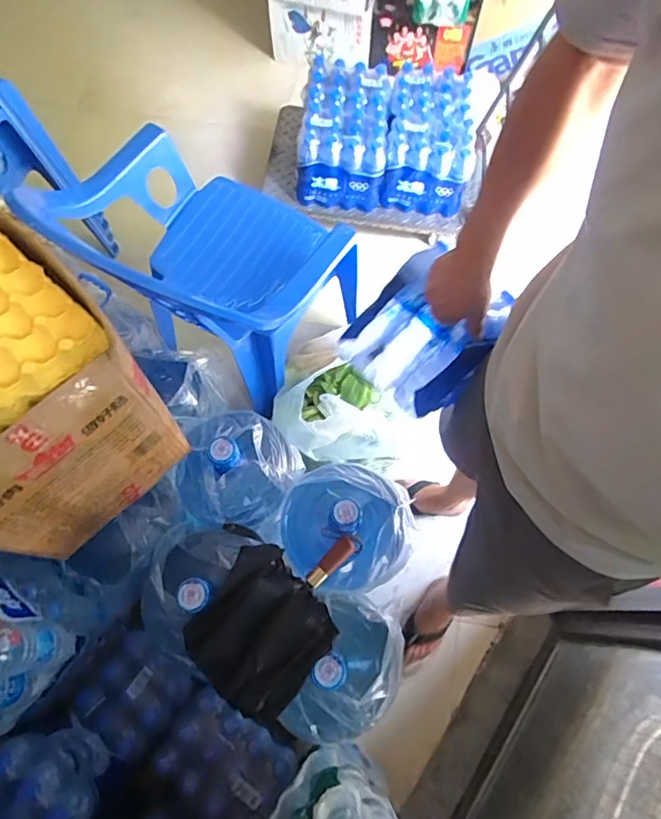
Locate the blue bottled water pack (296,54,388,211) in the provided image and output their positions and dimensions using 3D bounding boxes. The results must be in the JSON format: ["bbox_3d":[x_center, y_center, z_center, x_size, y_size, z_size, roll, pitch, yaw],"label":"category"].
[{"bbox_3d":[0.040,-0.837,1.556,0.246,0.213,0.366,3,68,1],"label":"blue bottled water pack"}]

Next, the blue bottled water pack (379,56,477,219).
[{"bbox_3d":[0.294,-0.818,1.554,0.237,0.199,0.378,5,68,2],"label":"blue bottled water pack"}]

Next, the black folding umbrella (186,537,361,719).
[{"bbox_3d":[-0.086,0.338,0.902,0.218,0.091,0.321,39,73,14],"label":"black folding umbrella"}]

